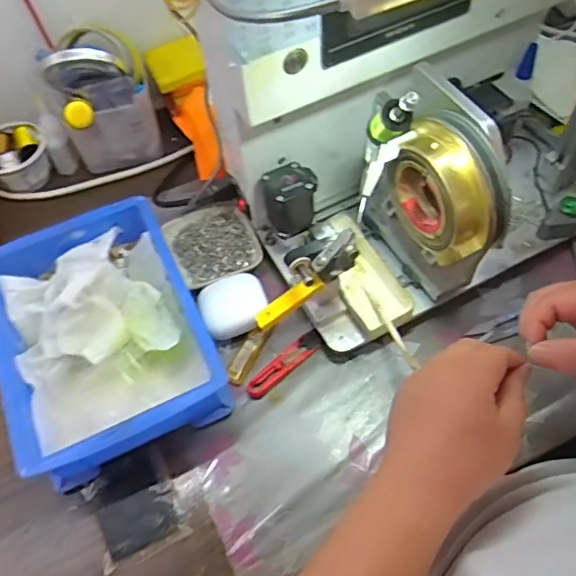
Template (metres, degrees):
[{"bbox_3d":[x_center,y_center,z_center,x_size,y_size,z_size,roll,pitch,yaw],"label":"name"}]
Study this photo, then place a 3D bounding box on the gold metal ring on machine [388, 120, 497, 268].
[{"bbox_3d":[0.122,-0.076,0.461,0.030,0.097,0.097,-31,61,-15],"label":"gold metal ring on machine"}]

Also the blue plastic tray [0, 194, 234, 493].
[{"bbox_3d":[-0.177,0.042,0.547,0.180,0.070,0.246,-24,59,-11],"label":"blue plastic tray"}]

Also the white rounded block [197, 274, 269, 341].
[{"bbox_3d":[-0.054,0.018,0.580,0.067,0.023,0.062,-21,58,-9],"label":"white rounded block"}]

